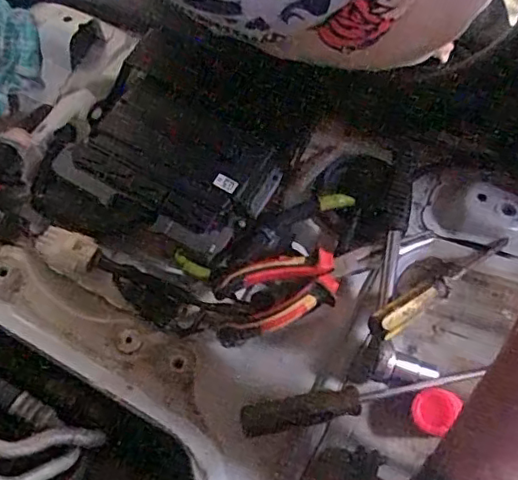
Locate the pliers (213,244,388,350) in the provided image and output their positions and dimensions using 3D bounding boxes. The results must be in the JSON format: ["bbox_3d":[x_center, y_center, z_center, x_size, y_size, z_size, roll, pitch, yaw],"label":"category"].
[{"bbox_3d":[0.036,0.042,0.507,0.149,0.032,0.059,-14,57,-12],"label":"pliers"}]

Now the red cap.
[{"bbox_3d":[0.128,0.124,0.432,0.029,0.012,0.034,28,58,16],"label":"red cap"}]

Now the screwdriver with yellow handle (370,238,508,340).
[{"bbox_3d":[0.154,0.036,0.492,0.174,0.015,0.021,-25,59,-33],"label":"screwdriver with yellow handle"}]

